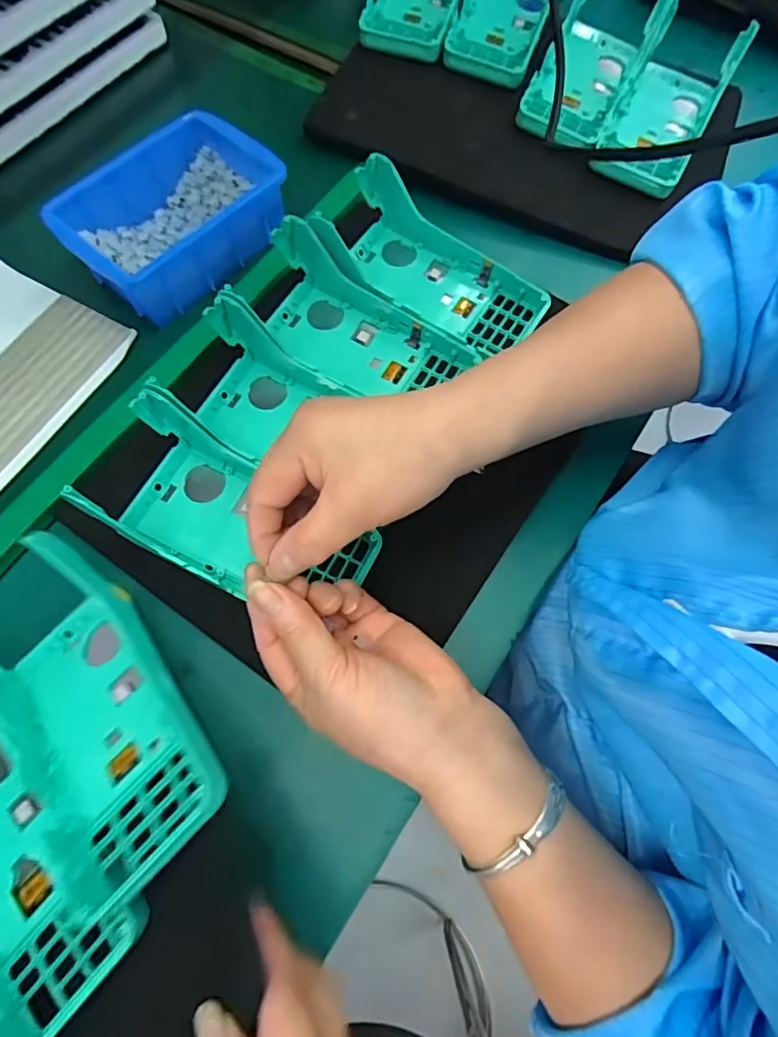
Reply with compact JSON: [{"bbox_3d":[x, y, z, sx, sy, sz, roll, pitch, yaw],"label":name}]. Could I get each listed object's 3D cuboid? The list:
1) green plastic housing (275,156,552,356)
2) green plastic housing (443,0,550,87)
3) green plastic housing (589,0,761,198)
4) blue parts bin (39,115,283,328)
[{"bbox_3d":[0.026,-0.187,0.400,0.177,0.048,0.087,29,74,7],"label":"green plastic housing"},{"bbox_3d":[0.108,-0.469,0.493,0.083,0.037,0.175,17,71,9],"label":"green plastic housing"},{"bbox_3d":[0.236,-0.360,0.468,0.086,0.045,0.174,27,74,6],"label":"green plastic housing"},{"bbox_3d":[-0.158,-0.222,0.407,0.110,0.054,0.150,42,77,16],"label":"blue parts bin"}]

